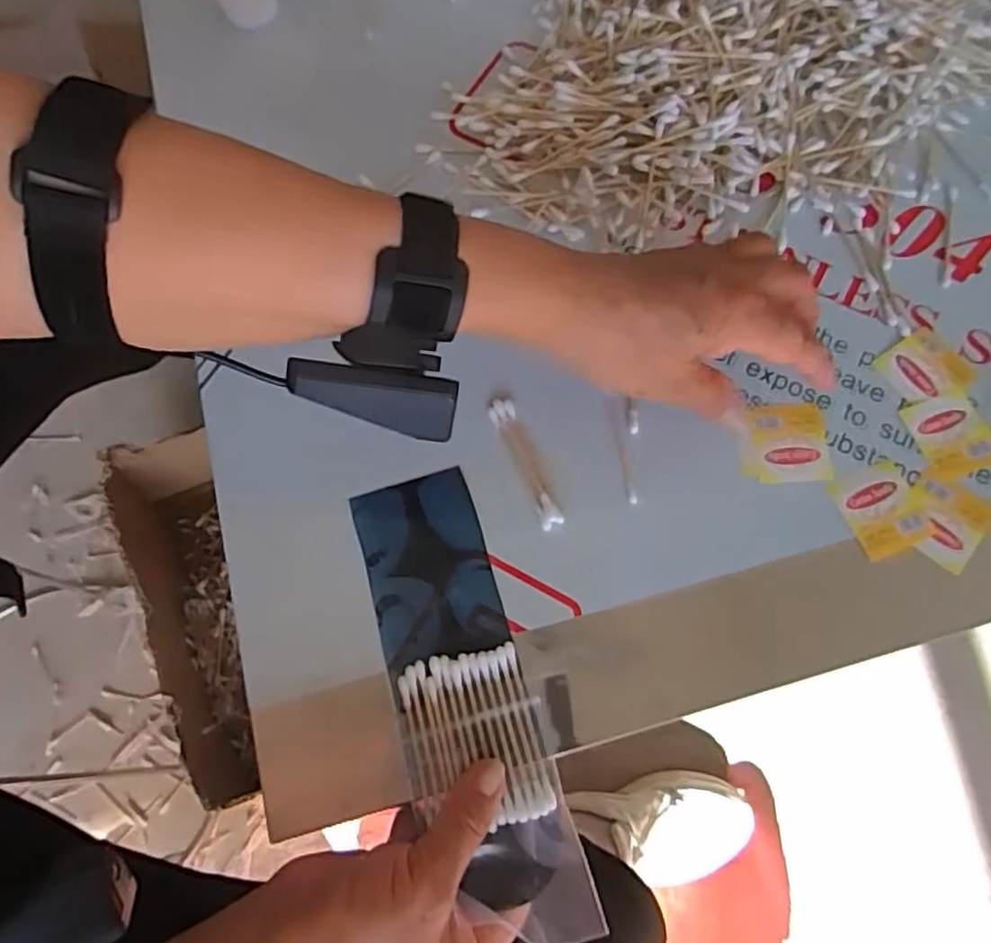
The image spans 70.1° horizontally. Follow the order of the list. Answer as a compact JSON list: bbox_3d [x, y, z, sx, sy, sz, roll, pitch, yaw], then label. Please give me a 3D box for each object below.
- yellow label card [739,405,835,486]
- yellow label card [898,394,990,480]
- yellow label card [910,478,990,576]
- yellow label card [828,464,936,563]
[{"bbox_3d":[0.152,-0.015,0.369,0.047,0.004,0.042,-1,70,0],"label":"yellow label card"},{"bbox_3d":[0.243,-0.020,0.374,0.040,0.004,0.042,-15,70,-6],"label":"yellow label card"},{"bbox_3d":[0.228,0.025,0.356,0.038,0.004,0.043,40,74,13],"label":"yellow label card"},{"bbox_3d":[0.197,0.019,0.359,0.039,0.004,0.042,-20,71,-7],"label":"yellow label card"}]

